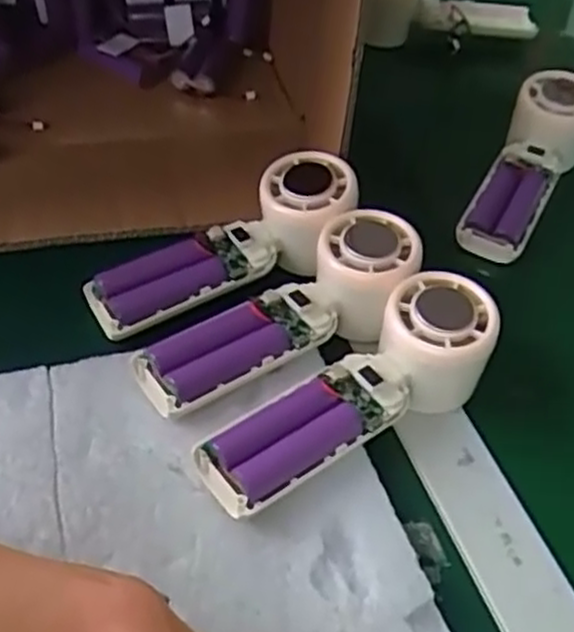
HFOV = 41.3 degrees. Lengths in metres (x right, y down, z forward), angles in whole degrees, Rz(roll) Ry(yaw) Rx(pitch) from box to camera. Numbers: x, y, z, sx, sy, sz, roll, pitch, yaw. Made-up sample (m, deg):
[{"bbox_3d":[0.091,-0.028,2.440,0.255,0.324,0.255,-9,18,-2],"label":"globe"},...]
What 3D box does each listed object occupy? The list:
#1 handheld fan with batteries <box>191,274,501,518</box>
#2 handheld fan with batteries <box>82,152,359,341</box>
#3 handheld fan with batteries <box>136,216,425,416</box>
[{"bbox_3d":[0.030,0.034,0.370,0.159,0.051,0.055,-23,54,-26],"label":"handheld fan with batteries"},{"bbox_3d":[-0.034,-0.036,0.445,0.166,0.045,0.056,-29,55,-9],"label":"handheld fan with batteries"},{"bbox_3d":[-0.001,-0.001,0.397,0.155,0.050,0.052,-27,56,-28],"label":"handheld fan with batteries"}]

